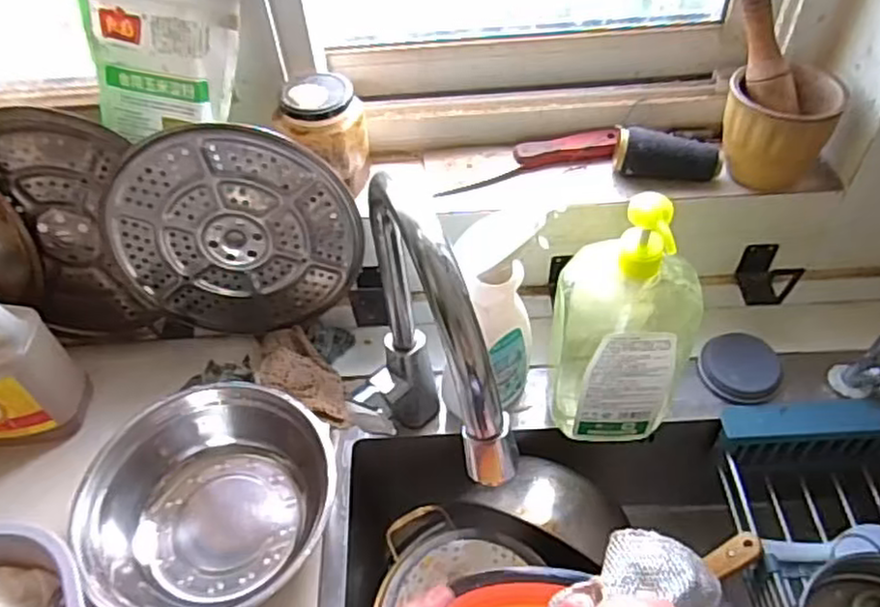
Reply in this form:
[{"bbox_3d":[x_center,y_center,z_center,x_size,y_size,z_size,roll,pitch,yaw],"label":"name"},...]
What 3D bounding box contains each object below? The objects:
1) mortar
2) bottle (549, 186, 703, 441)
[{"bbox_3d":[0.326,-0.167,0.687,0.097,0.103,0.087,19,54,18],"label":"mortar"},{"bbox_3d":[0.163,0.019,0.627,0.111,0.269,0.078,-1,50,3],"label":"bottle"}]

